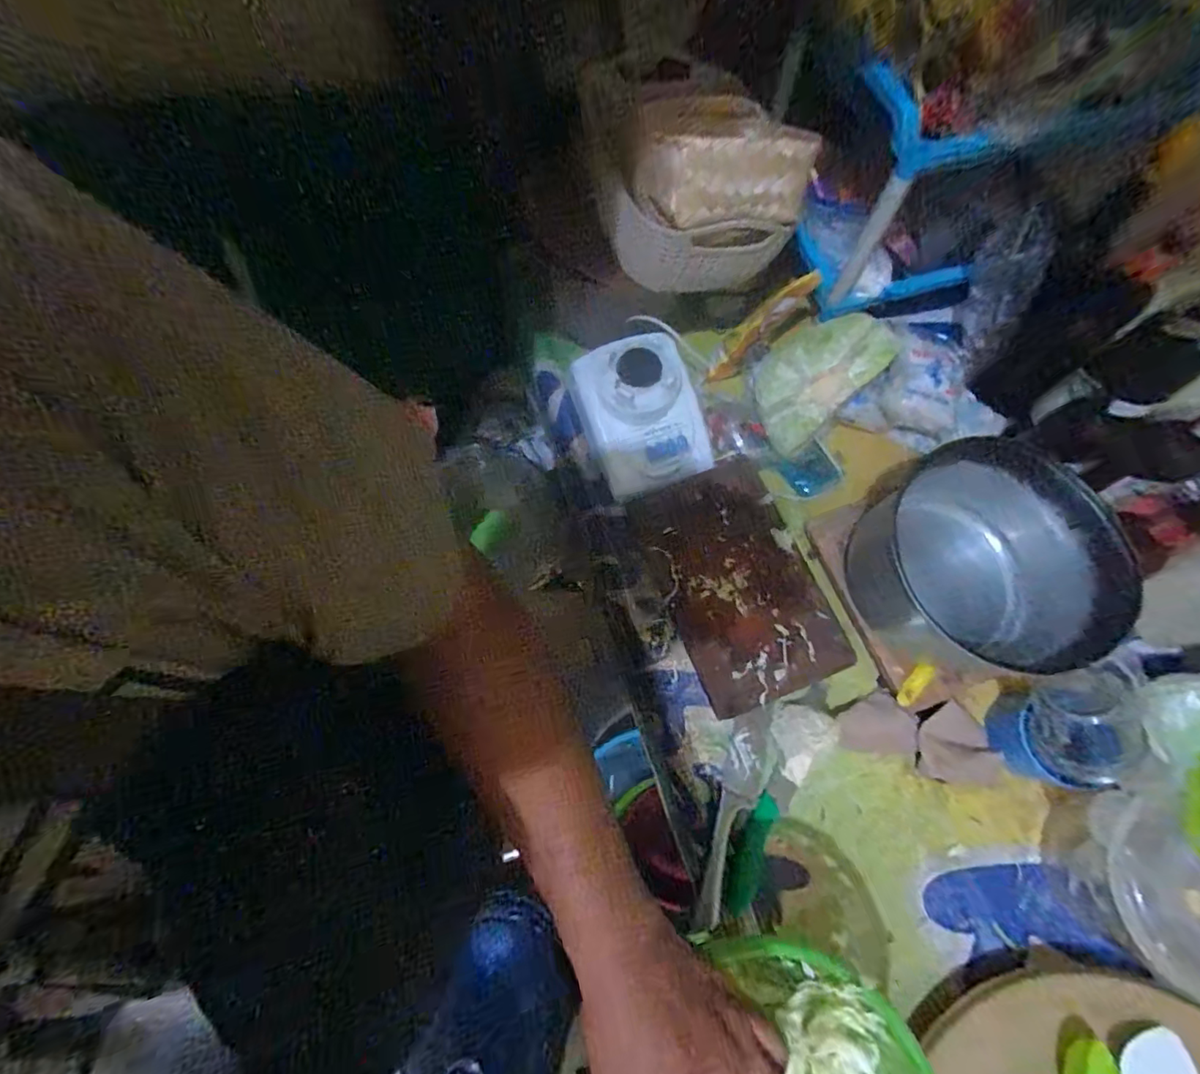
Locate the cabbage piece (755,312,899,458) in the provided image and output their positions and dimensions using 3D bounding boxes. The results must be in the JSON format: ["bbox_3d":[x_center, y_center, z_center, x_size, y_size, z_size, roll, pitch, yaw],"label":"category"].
[{"bbox_3d":[0.259,-0.196,0.661,0.121,0.117,0.107,-33,73,-13],"label":"cabbage piece"}]

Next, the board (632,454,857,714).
[{"bbox_3d":[0.158,0.047,0.642,0.164,0.023,0.279,-22,68,1],"label":"board"}]

